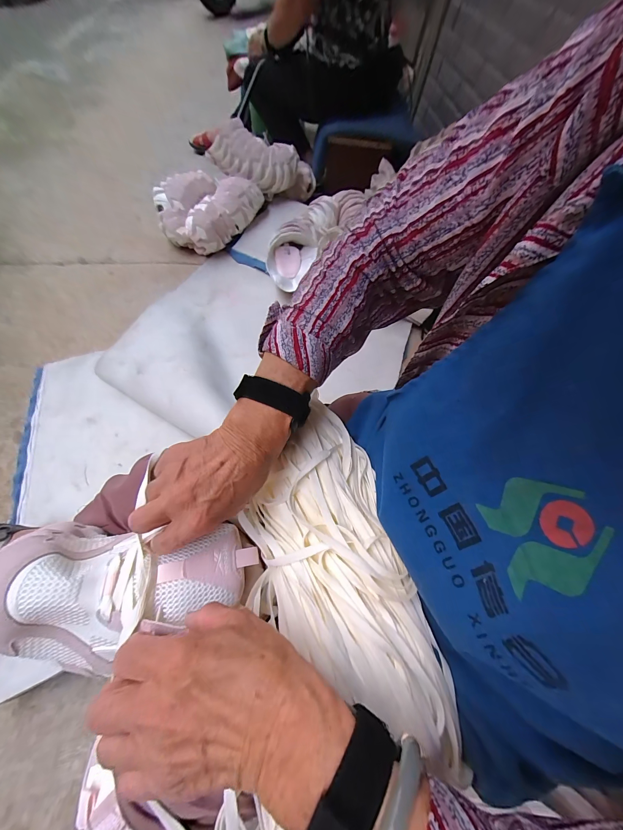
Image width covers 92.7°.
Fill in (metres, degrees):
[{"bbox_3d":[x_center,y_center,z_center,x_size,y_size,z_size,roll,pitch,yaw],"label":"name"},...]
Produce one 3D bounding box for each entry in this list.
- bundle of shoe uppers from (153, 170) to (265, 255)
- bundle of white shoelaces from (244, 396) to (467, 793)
[{"bbox_3d":[-0.397,-0.758,1.117,0.315,0.142,0.333,21,62,8],"label":"bundle of shoe uppers"},{"bbox_3d":[0.013,0.130,0.276,0.139,0.053,0.288,-9,62,-13],"label":"bundle of white shoelaces"}]

